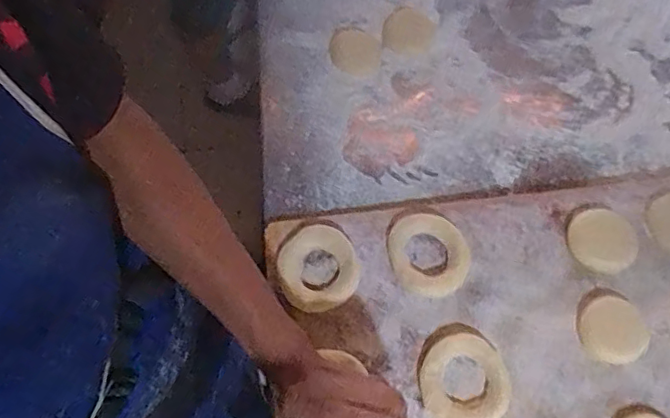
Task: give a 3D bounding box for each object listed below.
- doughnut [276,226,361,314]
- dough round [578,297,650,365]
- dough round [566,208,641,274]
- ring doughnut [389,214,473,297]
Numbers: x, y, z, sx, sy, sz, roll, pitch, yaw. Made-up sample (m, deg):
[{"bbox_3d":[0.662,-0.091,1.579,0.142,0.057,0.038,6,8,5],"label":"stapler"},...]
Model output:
[{"bbox_3d":[-0.016,0.054,0.519,0.076,0.010,0.079,0,68,1],"label":"doughnut"},{"bbox_3d":[0.245,0.106,0.488,0.055,0.004,0.056,0,68,1],"label":"dough round"},{"bbox_3d":[0.252,0.028,0.523,0.063,0.005,0.059,0,68,1],"label":"dough round"},{"bbox_3d":[0.086,0.041,0.522,0.078,0.016,0.075,0,68,1],"label":"ring doughnut"}]

